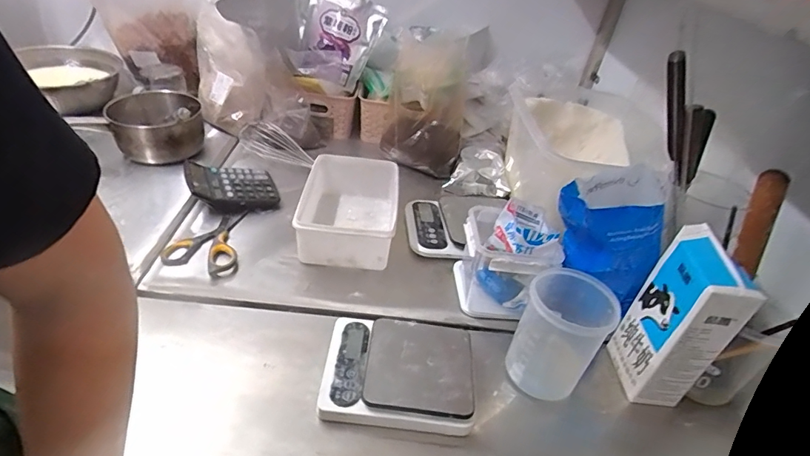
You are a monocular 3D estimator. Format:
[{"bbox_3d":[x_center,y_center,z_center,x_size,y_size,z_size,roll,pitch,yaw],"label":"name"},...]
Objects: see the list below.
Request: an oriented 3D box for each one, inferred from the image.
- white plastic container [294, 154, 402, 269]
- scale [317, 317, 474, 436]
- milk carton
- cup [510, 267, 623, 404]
[{"bbox_3d":[-0.089,-0.030,0.752,0.146,0.078,0.223,6,37,-5],"label":"white plastic container"},{"bbox_3d":[-0.008,0.169,0.540,0.170,0.035,0.131,9,37,0],"label":"scale"},{"bbox_3d":[0.321,0.114,0.548,0.072,0.206,0.103,9,37,-1],"label":"milk carton"},{"bbox_3d":[0.183,0.131,0.548,0.088,0.133,0.094,6,37,-5],"label":"cup"}]

